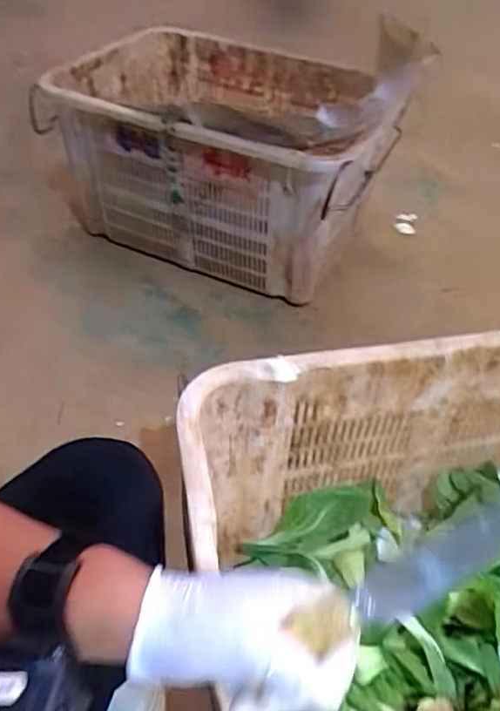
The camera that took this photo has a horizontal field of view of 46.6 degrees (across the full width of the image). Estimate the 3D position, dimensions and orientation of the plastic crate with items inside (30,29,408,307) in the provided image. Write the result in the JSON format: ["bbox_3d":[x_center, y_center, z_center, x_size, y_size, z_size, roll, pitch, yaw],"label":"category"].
[{"bbox_3d":[-0.034,-0.432,1.283,0.670,0.361,0.470,22,47,18],"label":"plastic crate with items inside"}]

